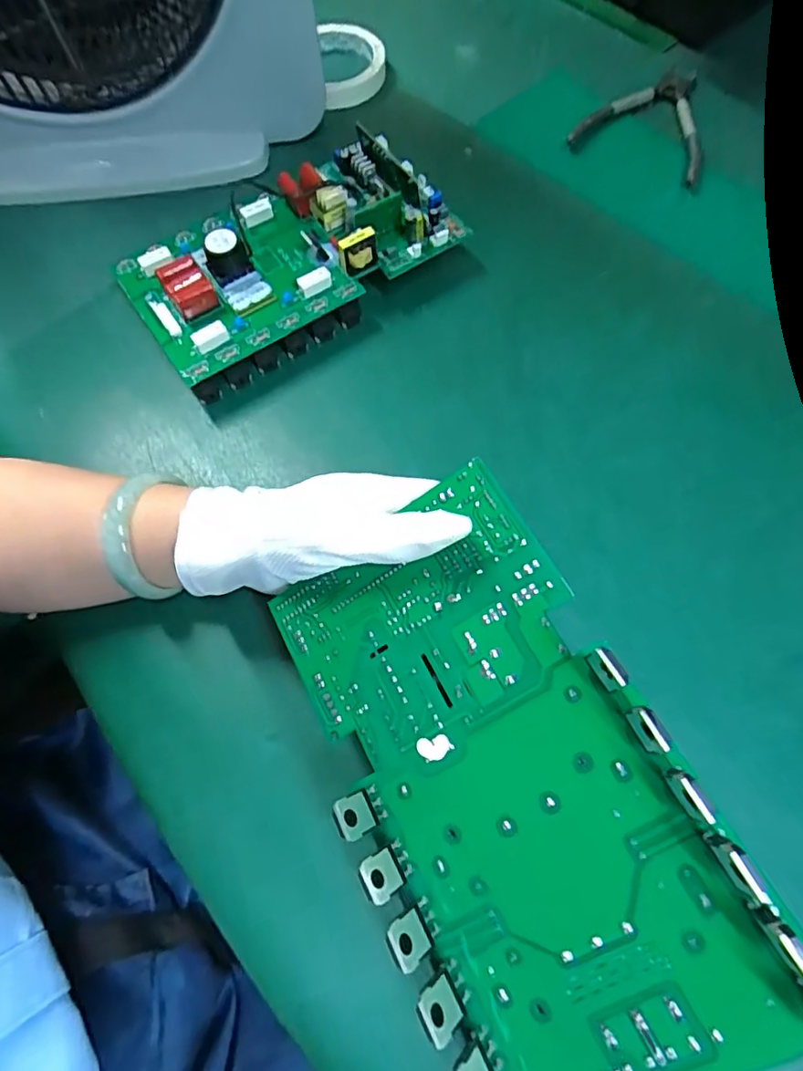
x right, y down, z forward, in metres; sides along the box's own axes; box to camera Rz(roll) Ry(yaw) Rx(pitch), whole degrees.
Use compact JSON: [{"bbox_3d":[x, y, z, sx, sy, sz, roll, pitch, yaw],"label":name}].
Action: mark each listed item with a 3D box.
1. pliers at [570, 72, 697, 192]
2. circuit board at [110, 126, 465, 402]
[{"bbox_3d":[0.222,-0.370,0.491,0.112,0.016,0.126,25,70,11],"label":"pliers"},{"bbox_3d":[-0.080,-0.205,0.407,0.232,0.055,0.125,-34,71,-12],"label":"circuit board"}]

